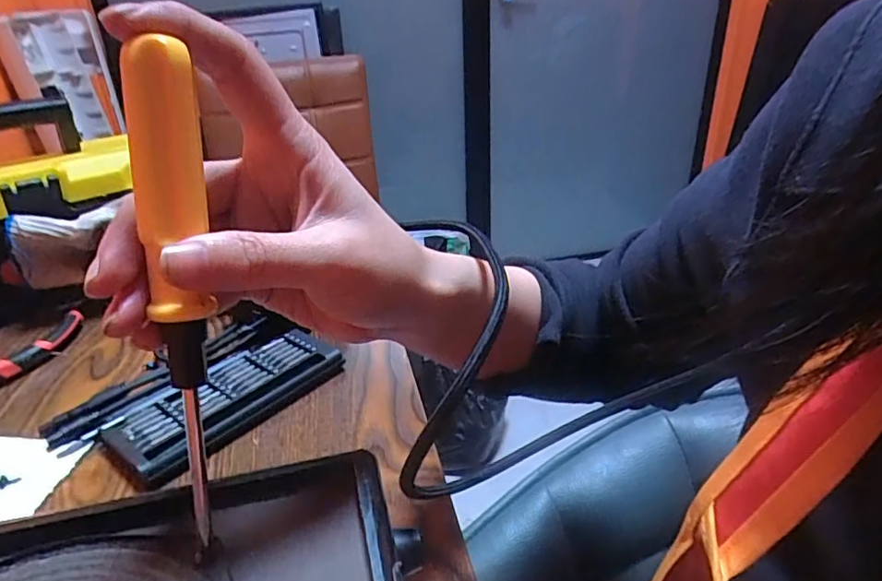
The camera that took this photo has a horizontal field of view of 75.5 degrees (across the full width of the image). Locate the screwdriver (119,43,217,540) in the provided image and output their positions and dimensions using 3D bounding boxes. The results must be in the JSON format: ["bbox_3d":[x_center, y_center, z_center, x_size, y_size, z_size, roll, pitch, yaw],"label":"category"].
[{"bbox_3d":[-0.080,0.003,0.175,0.017,0.145,0.017,-1,10,3],"label":"screwdriver"}]

